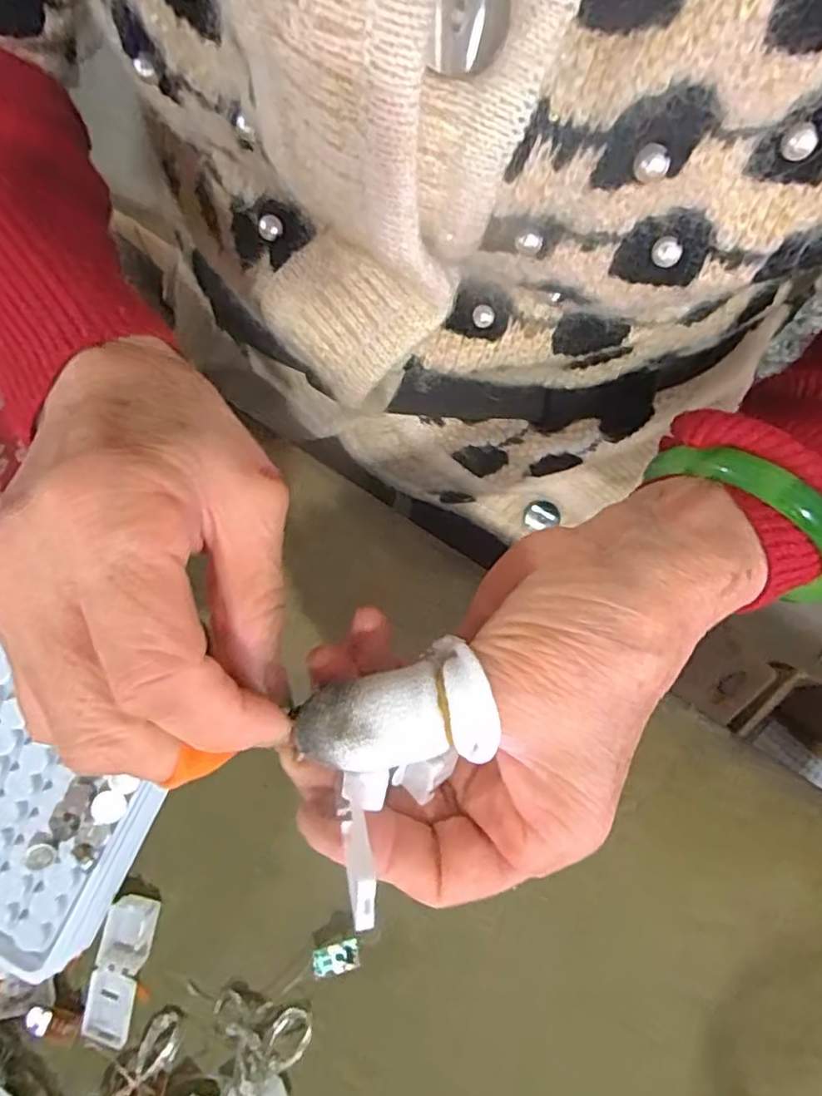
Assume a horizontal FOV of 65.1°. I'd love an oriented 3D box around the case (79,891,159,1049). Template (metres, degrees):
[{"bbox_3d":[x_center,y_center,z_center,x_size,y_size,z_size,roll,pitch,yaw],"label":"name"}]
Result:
[{"bbox_3d":[-0.122,0.176,0.268,0.020,0.007,0.057,11,82,5],"label":"case"}]

